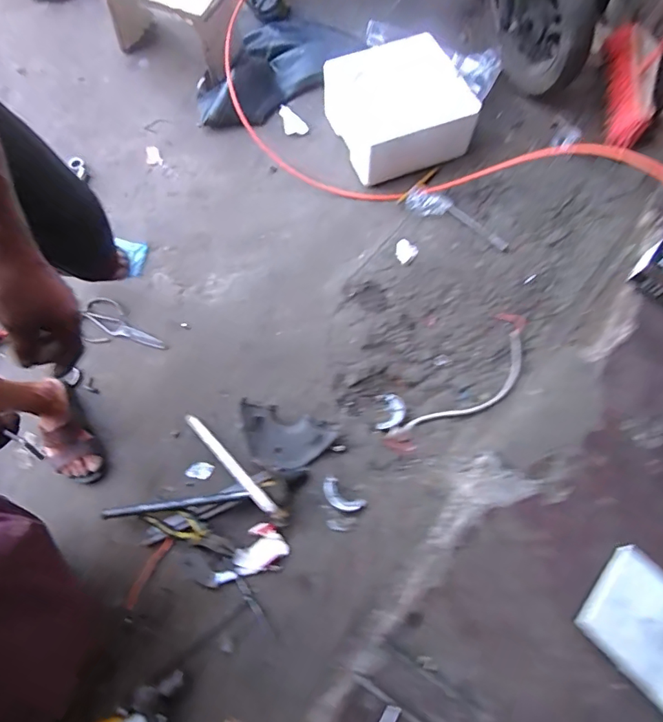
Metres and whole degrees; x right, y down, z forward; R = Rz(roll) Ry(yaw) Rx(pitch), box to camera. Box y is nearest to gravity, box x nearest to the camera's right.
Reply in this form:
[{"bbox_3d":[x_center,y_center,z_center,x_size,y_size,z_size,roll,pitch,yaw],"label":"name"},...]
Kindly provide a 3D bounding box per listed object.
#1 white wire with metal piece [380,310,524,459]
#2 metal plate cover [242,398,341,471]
[{"bbox_3d":[0.301,0.060,1.003,0.124,0.016,0.430,41,75,15],"label":"white wire with metal piece"},{"bbox_3d":[-0.095,0.163,0.939,0.203,0.058,0.122,12,69,6],"label":"metal plate cover"}]

